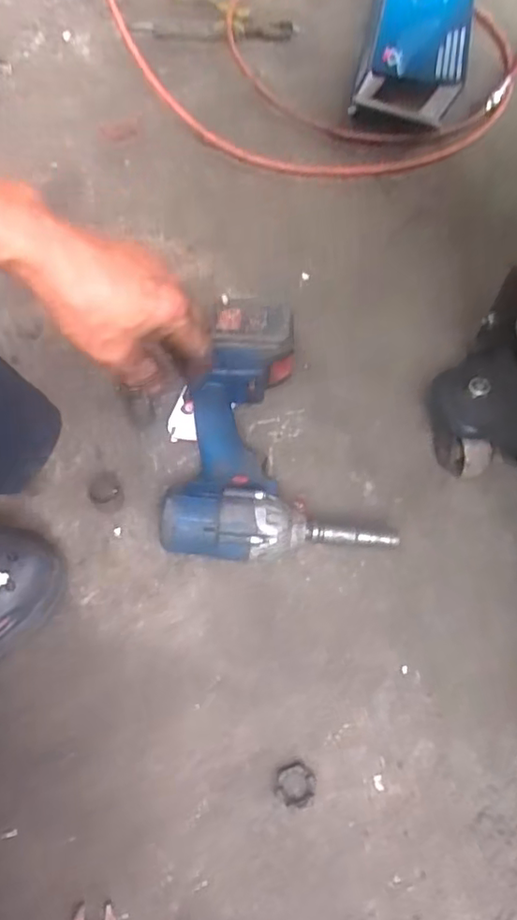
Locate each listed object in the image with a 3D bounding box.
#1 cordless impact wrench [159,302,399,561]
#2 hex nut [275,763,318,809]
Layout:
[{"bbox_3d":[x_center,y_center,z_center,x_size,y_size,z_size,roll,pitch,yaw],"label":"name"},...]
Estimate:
[{"bbox_3d":[0.011,-0.026,0.554,0.179,0.066,0.228,-1,69,0],"label":"cordless impact wrench"},{"bbox_3d":[0.028,0.243,0.457,0.029,0.017,0.029,7,64,3],"label":"hex nut"}]

